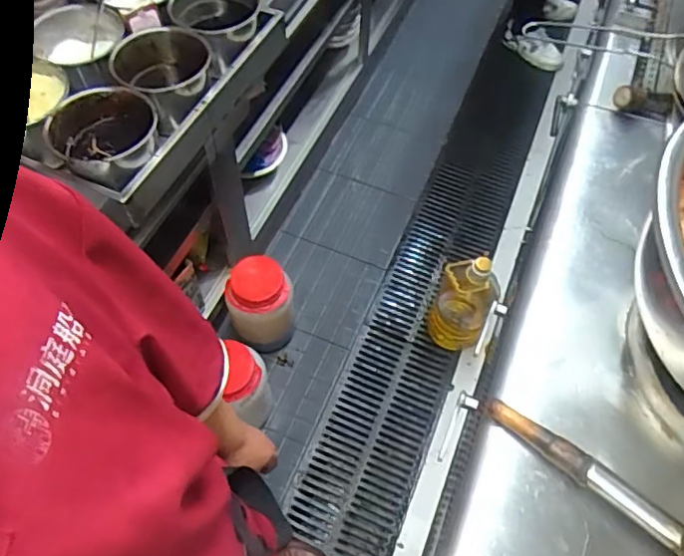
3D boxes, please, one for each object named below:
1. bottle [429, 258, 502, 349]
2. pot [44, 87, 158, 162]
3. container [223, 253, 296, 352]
[{"bbox_3d":[0.333,0.047,1.528,0.152,0.355,0.166,1,58,-2],"label":"bottle"},{"bbox_3d":[-0.364,-0.218,0.886,0.170,0.088,0.147,9,58,4],"label":"pot"},{"bbox_3d":[-0.214,0.082,1.529,0.163,0.251,0.162,1,58,-2],"label":"container"}]

